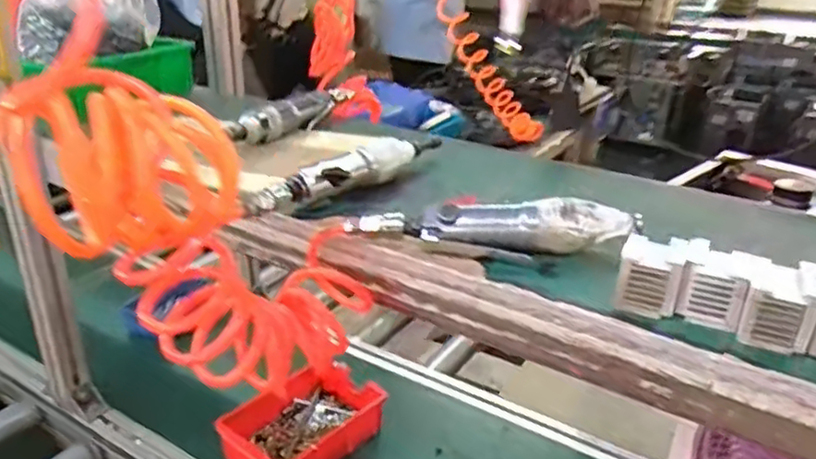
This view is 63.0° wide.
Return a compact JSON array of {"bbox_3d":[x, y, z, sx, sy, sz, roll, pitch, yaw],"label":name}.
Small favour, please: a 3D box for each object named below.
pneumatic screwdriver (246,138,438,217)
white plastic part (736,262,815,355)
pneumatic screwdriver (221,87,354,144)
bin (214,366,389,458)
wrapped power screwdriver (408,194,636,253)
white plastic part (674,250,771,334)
[{"bbox_3d":[-0.046,-0.067,0.662,0.038,0.030,0.257,19,31,32],"label":"pneumatic screwdriver"},{"bbox_3d":[0.246,0.050,0.440,0.040,0.044,0.045,15,29,25],"label":"white plastic part"},{"bbox_3d":[-0.141,-0.152,0.844,0.047,0.040,0.243,12,28,21],"label":"pneumatic screwdriver"},{"bbox_3d":[-0.138,0.261,0.884,0.142,0.060,0.198,19,31,32],"label":"bin"},{"bbox_3d":[0.093,-0.006,0.549,0.187,0.036,0.038,3,26,2],"label":"wrapped power screwdriver"},{"bbox_3d":[0.216,0.041,0.460,0.042,0.043,0.044,21,32,35],"label":"white plastic part"}]

